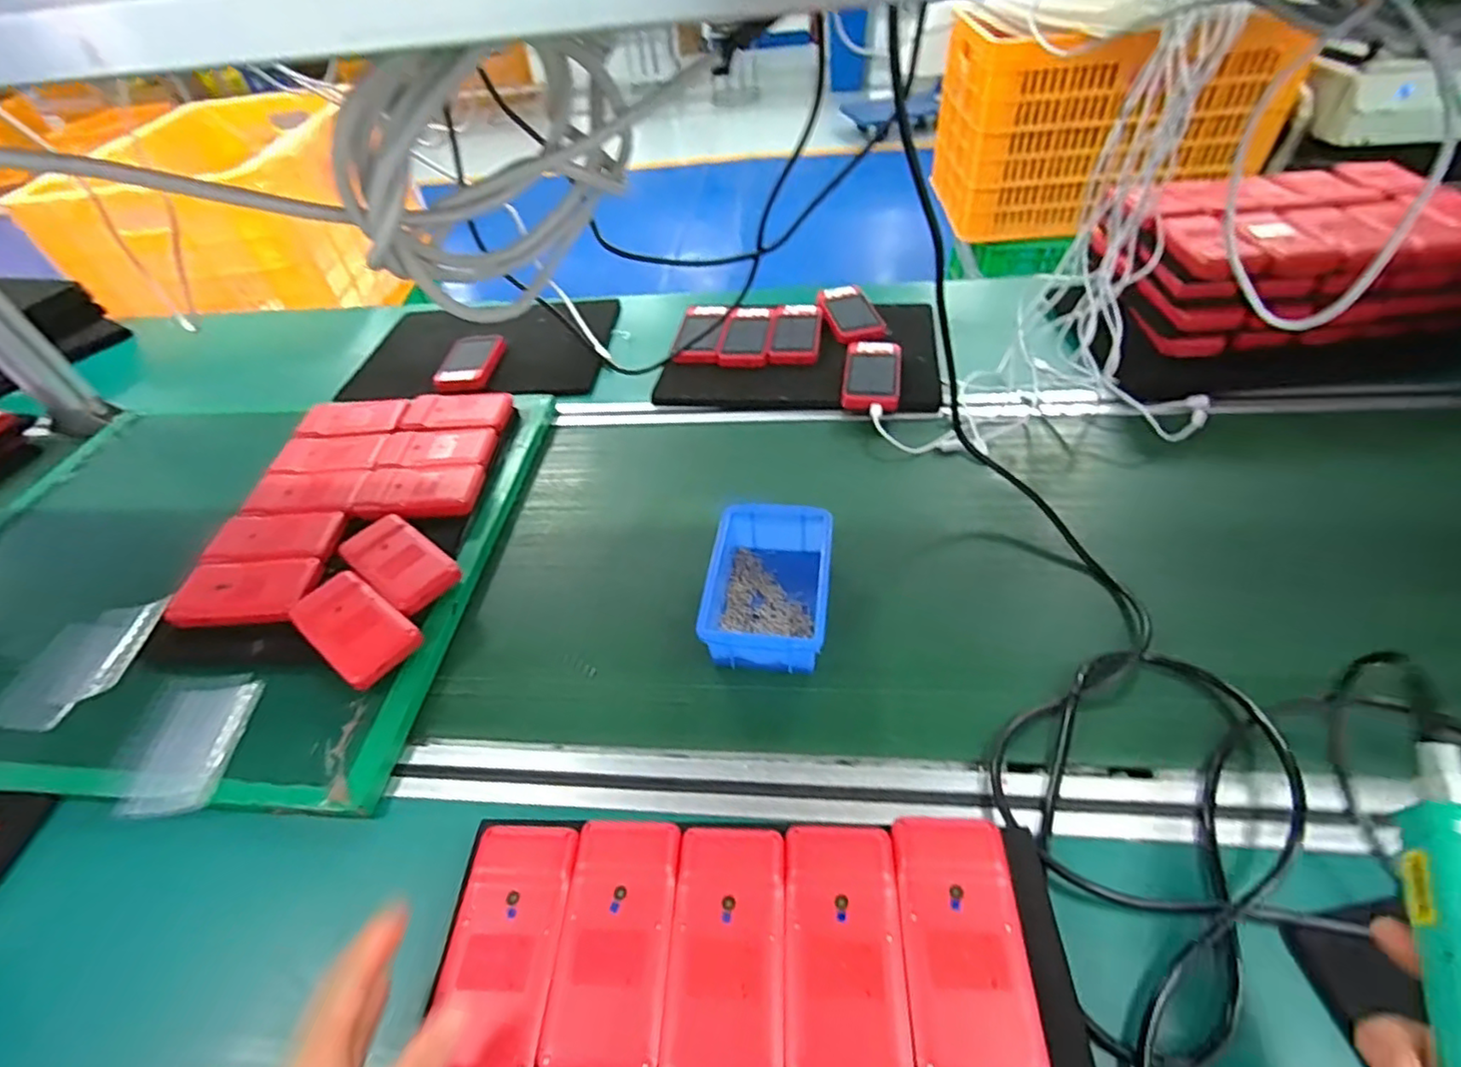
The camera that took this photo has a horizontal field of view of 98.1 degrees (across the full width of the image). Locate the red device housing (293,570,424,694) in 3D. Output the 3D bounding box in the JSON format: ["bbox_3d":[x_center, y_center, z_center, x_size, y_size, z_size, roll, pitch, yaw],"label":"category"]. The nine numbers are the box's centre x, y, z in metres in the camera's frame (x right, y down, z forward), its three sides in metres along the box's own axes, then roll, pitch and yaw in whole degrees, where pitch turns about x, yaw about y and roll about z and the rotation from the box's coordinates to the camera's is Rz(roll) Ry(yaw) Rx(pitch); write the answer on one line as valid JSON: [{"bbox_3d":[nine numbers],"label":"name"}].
[{"bbox_3d":[-0.318,0.081,0.538,0.115,0.020,0.063,28,58,27],"label":"red device housing"}]

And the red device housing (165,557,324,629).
[{"bbox_3d":[-0.438,0.053,0.574,0.130,0.017,0.073,-3,46,5],"label":"red device housing"}]

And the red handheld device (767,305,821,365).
[{"bbox_3d":[0.086,-0.266,0.837,0.063,0.011,0.117,2,47,10],"label":"red handheld device"}]

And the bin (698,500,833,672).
[{"bbox_3d":[0.034,0.046,0.543,0.096,0.056,0.146,4,47,11],"label":"bin"}]

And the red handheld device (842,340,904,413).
[{"bbox_3d":[0.169,-0.188,0.755,0.065,0.020,0.131,5,48,12],"label":"red handheld device"}]

